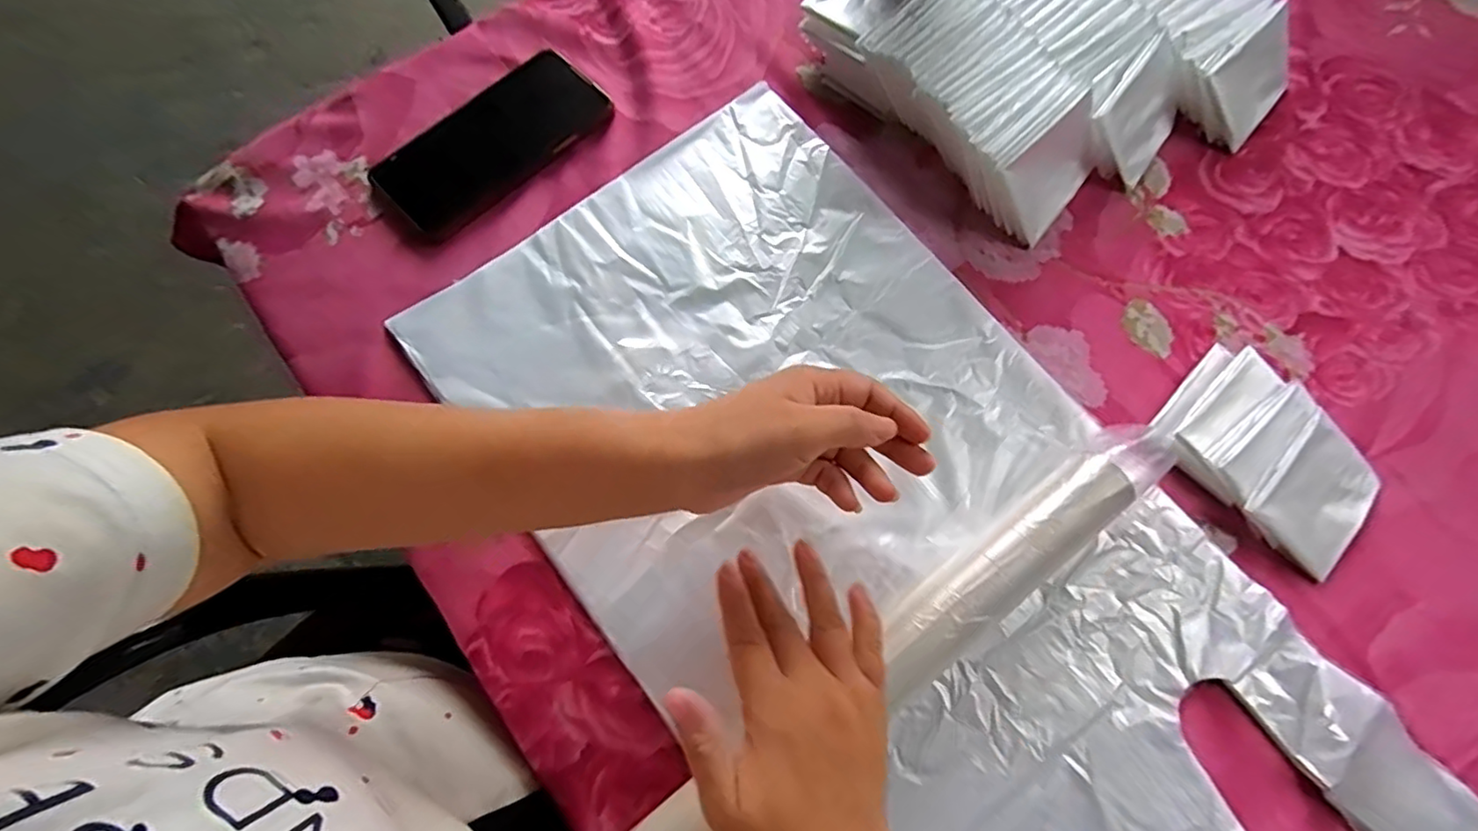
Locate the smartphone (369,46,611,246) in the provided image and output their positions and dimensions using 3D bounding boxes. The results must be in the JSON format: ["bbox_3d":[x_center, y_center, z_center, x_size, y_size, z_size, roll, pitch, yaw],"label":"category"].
[{"bbox_3d":[-0.173,-0.195,0.444,0.160,0.012,0.079,-42,78,-12],"label":"smartphone"}]

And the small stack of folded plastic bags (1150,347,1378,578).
[{"bbox_3d":[0.326,0.024,0.381,0.125,0.019,0.088,43,77,11],"label":"small stack of folded plastic bags"}]

